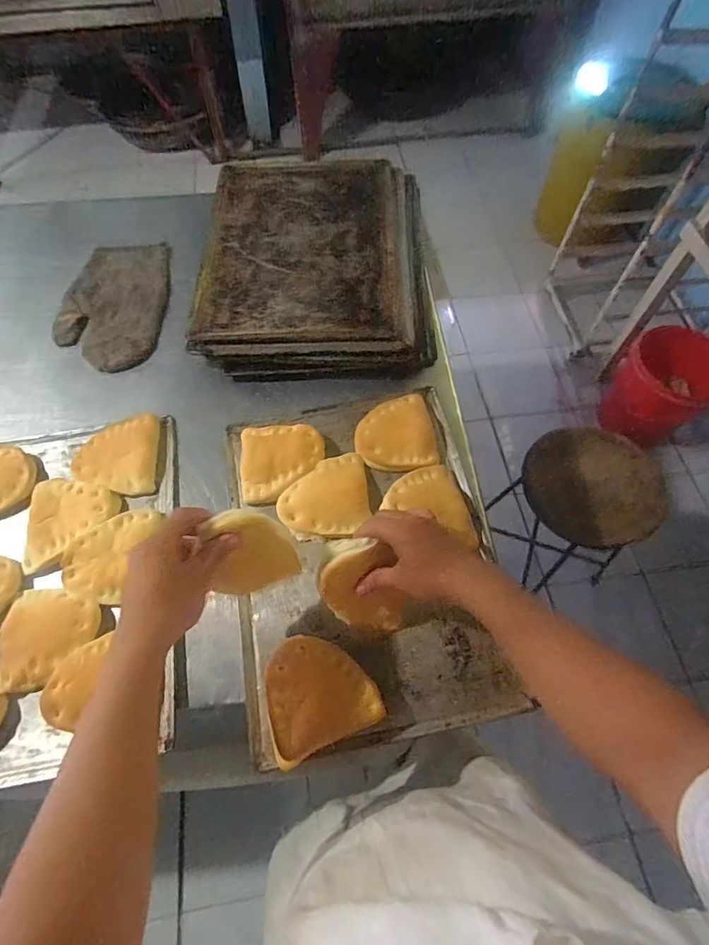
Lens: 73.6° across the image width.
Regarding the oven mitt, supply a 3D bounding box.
[{"bbox_3d":[-0.422,-0.300,0.838,0.174,0.015,0.284,-2,63,1],"label":"oven mitt"}]

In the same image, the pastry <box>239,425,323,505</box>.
[{"bbox_3d":[-0.102,-0.019,0.677,0.116,0.035,0.117,-7,63,-2],"label":"pastry"}]

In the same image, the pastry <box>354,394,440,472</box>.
[{"bbox_3d":[0.058,-0.057,0.685,0.116,0.040,0.120,-8,63,-3],"label":"pastry"}]

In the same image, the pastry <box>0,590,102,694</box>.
[{"bbox_3d":[-0.368,0.197,0.570,0.111,0.028,0.113,-5,63,-1],"label":"pastry"}]

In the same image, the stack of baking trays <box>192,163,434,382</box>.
[{"bbox_3d":[-0.066,-0.377,0.832,0.382,0.068,0.507,-1,63,1],"label":"stack of baking trays"}]

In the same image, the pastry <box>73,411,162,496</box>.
[{"bbox_3d":[-0.341,-0.026,0.687,0.112,0.030,0.118,-4,63,0],"label":"pastry"}]

